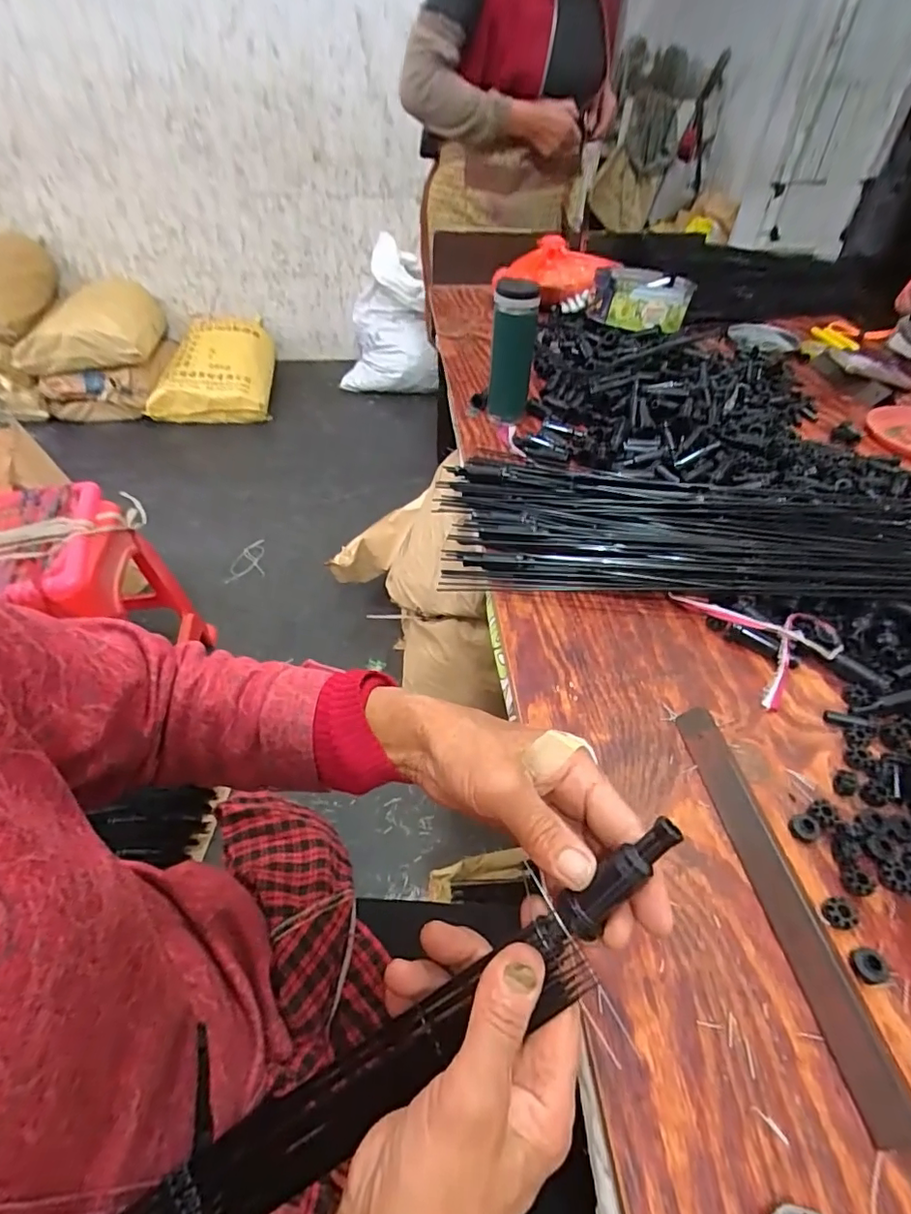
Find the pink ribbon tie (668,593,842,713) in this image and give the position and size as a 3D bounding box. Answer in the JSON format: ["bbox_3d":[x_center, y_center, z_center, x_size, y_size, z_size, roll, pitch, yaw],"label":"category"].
[{"bbox_3d":[0.298,0.020,0.519,0.109,0.028,0.139,-15,48,-14],"label":"pink ribbon tie"}]

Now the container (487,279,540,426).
[{"bbox_3d":[0.079,-0.354,0.751,0.059,0.182,0.056,5,46,3],"label":"container"}]

